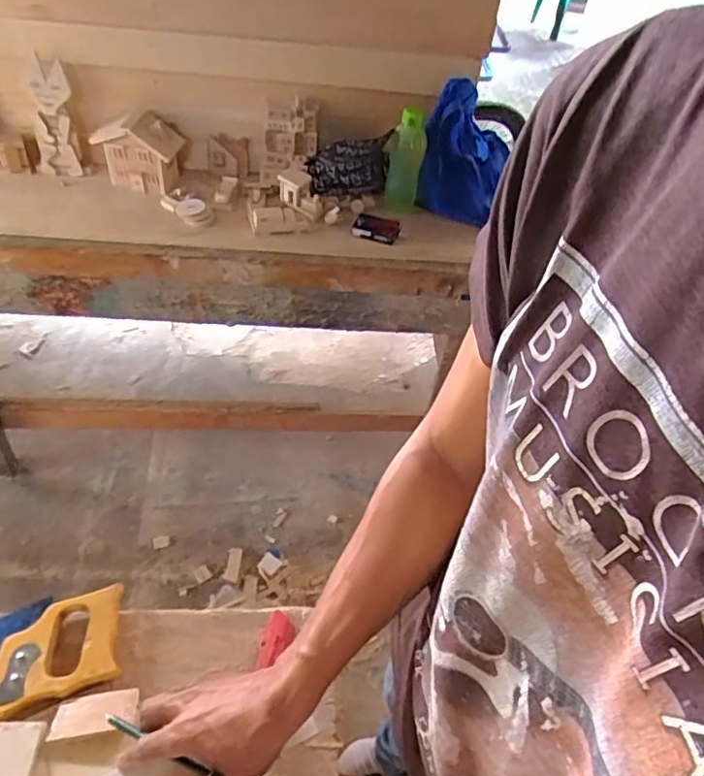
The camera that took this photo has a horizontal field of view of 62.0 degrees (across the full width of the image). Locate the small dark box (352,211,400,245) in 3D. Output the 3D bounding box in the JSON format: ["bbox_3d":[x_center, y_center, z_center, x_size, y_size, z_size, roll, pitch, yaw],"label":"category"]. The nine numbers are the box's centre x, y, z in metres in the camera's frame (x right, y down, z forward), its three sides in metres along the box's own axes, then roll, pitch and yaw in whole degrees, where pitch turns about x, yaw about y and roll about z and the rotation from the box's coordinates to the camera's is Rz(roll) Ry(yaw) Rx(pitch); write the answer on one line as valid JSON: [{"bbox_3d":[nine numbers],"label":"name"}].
[{"bbox_3d":[0.050,-0.327,1.204,0.091,0.008,0.058,15,71,-2],"label":"small dark box"}]

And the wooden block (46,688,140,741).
[{"bbox_3d":[-0.241,0.304,0.551,0.072,0.008,0.043,-7,23,-8],"label":"wooden block"}]

